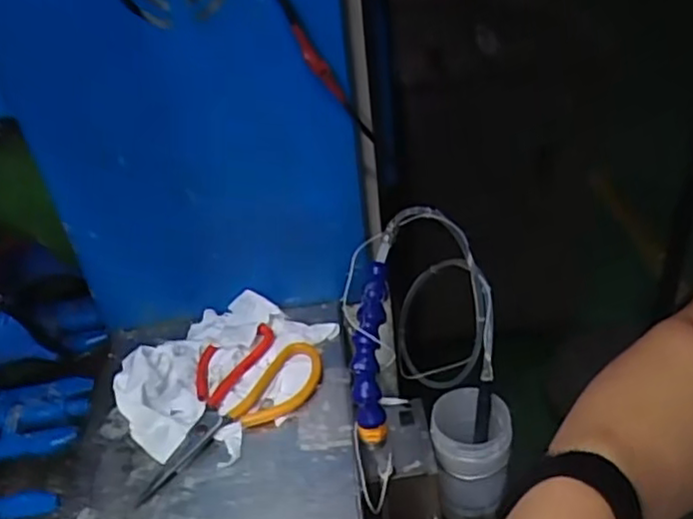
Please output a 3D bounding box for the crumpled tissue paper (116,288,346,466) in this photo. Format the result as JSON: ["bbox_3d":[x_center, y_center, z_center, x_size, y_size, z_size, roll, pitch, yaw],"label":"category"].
[{"bbox_3d":[-0.113,0.096,0.605,0.148,0.037,0.188,13,38,23],"label":"crumpled tissue paper"}]

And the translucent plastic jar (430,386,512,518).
[{"bbox_3d":[0.117,0.187,0.640,0.069,0.113,0.074,-3,35,2],"label":"translucent plastic jar"}]

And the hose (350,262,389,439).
[{"bbox_3d":[0.020,0.073,0.543,0.025,0.144,0.037,2,-9,8],"label":"hose"}]

